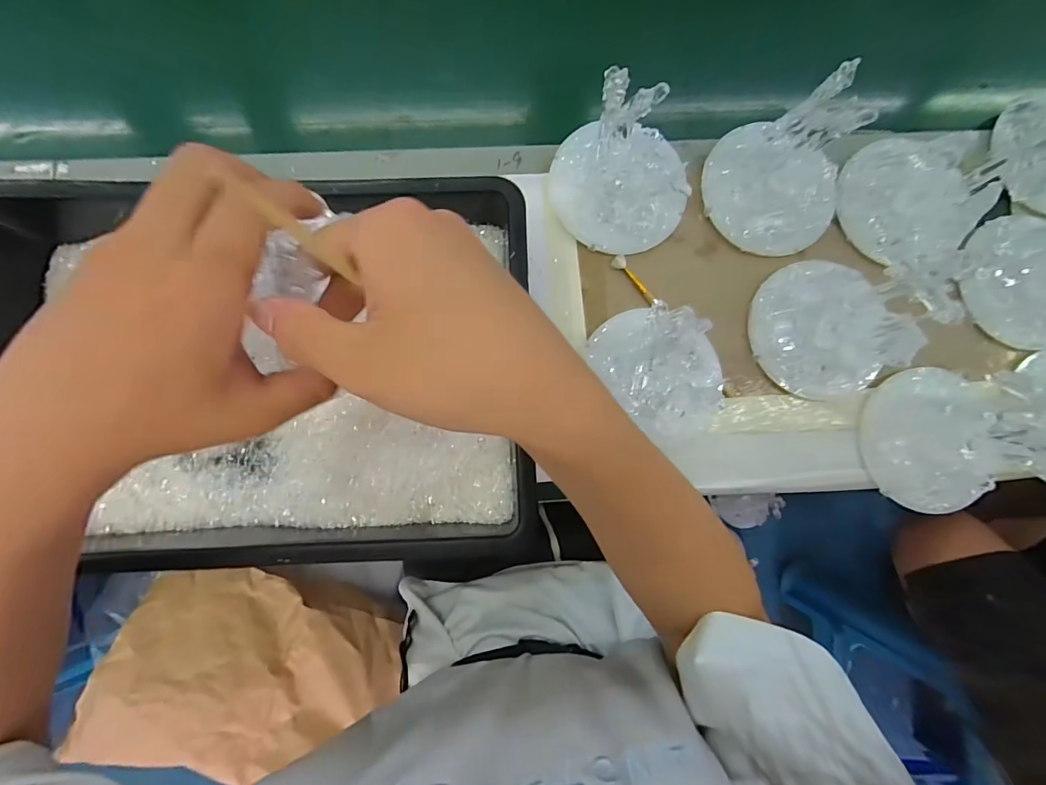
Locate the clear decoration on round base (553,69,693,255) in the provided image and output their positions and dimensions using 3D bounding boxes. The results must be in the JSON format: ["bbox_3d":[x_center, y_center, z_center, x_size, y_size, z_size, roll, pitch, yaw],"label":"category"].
[{"bbox_3d":[0.093,-0.193,0.393,0.127,0.087,0.115,-6,84,-2],"label":"clear decoration on round base"}]

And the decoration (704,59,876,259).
[{"bbox_3d":[0.236,-0.196,0.397,0.114,0.075,0.124,0,83,-2],"label":"decoration"}]

